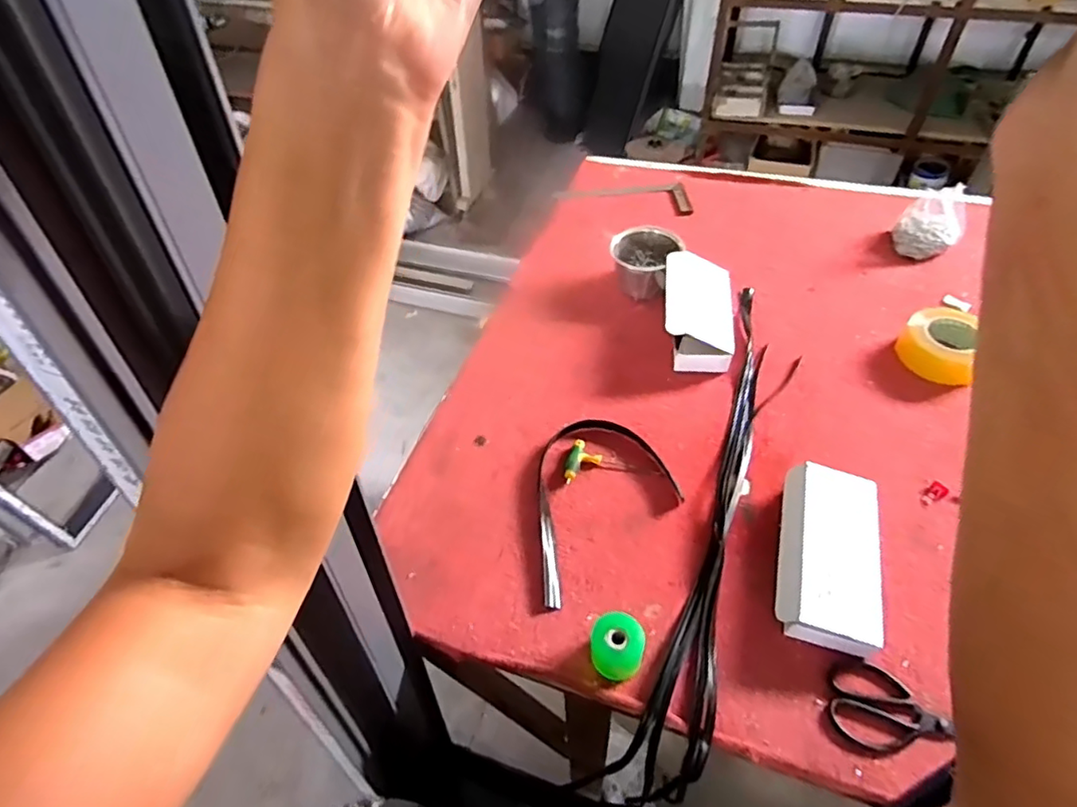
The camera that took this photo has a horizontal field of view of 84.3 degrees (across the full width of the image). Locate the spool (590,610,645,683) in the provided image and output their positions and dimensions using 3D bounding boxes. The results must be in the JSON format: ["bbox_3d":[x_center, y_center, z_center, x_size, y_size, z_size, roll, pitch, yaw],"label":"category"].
[{"bbox_3d":[0.089,0.278,0.673,0.062,0.057,0.063,8,51,9],"label":"spool"}]

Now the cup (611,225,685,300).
[{"bbox_3d":[0.195,-0.259,1.116,0.132,0.082,0.125,-1,50,2],"label":"cup"}]

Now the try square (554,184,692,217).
[{"bbox_3d":[0.187,-0.454,1.325,0.294,0.014,0.129,-4,50,0],"label":"try square"}]

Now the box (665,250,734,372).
[{"bbox_3d":[0.273,-0.159,1.017,0.119,0.077,0.233,5,50,7],"label":"box"}]

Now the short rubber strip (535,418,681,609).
[{"bbox_3d":[0.061,0.126,0.834,0.275,0.010,0.195,-34,56,-23],"label":"short rubber strip"}]

